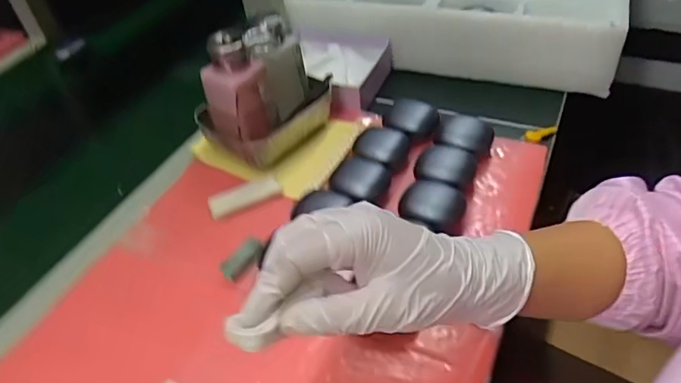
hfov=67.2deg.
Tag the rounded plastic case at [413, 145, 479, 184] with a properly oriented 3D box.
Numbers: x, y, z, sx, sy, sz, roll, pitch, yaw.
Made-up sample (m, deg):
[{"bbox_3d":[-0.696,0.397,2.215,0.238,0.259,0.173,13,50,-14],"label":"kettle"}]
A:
[{"bbox_3d":[0.099,-0.020,0.490,0.055,0.032,0.050,14,47,20],"label":"rounded plastic case"}]

